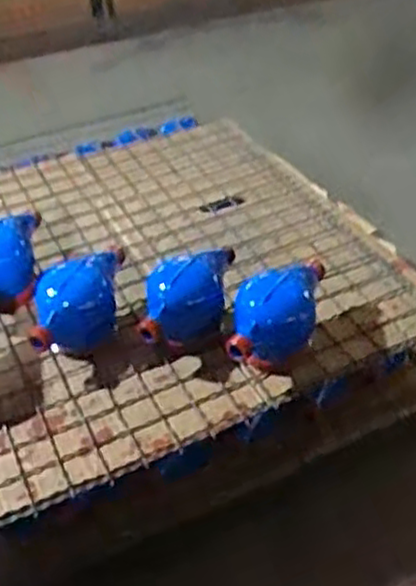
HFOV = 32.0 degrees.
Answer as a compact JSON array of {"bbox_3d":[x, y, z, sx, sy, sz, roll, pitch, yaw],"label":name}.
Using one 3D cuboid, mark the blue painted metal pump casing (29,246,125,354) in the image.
[{"bbox_3d":[-0.143,0.014,0.795,0.082,0.080,0.119,7,40,12],"label":"blue painted metal pump casing"}]

